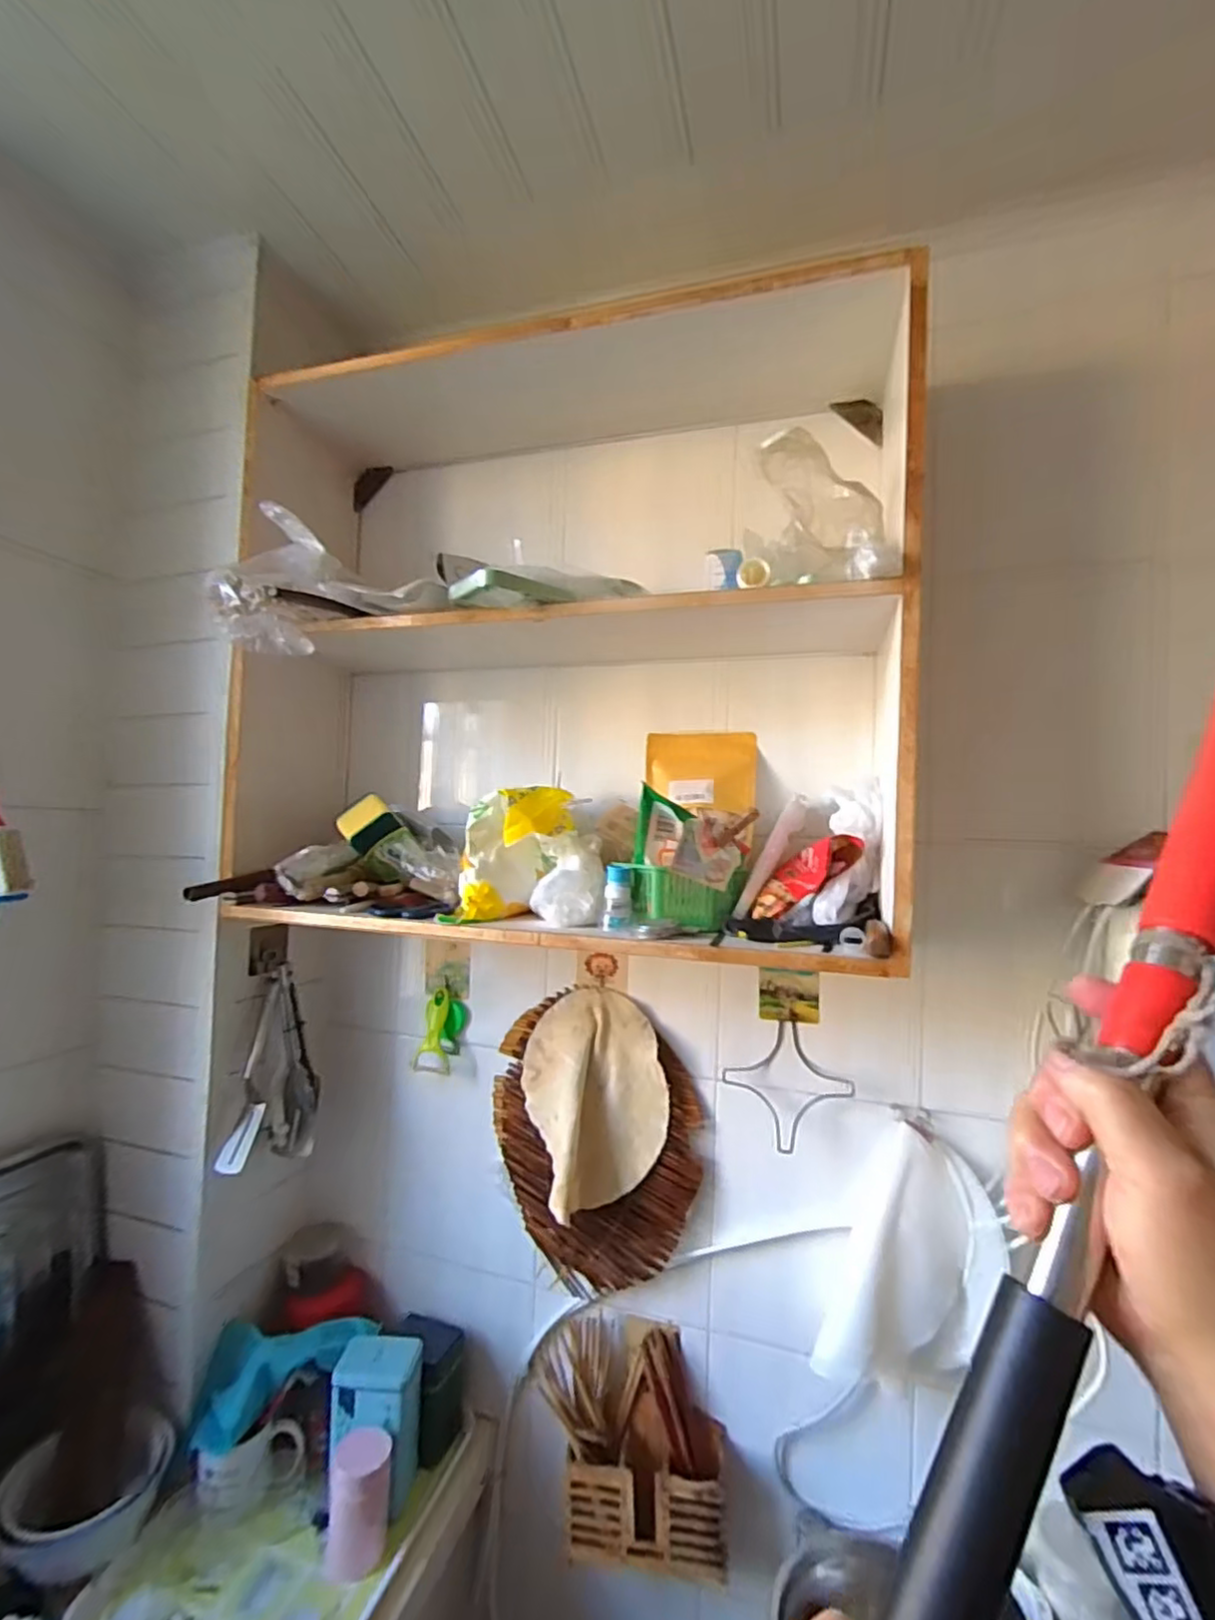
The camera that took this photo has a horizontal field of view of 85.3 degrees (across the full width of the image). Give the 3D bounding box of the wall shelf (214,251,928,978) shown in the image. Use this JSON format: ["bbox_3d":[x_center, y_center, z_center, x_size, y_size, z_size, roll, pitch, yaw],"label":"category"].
[{"bbox_3d":[-0.043,-0.221,0.788,0.742,0.711,0.262,2,-1,8],"label":"wall shelf"}]

